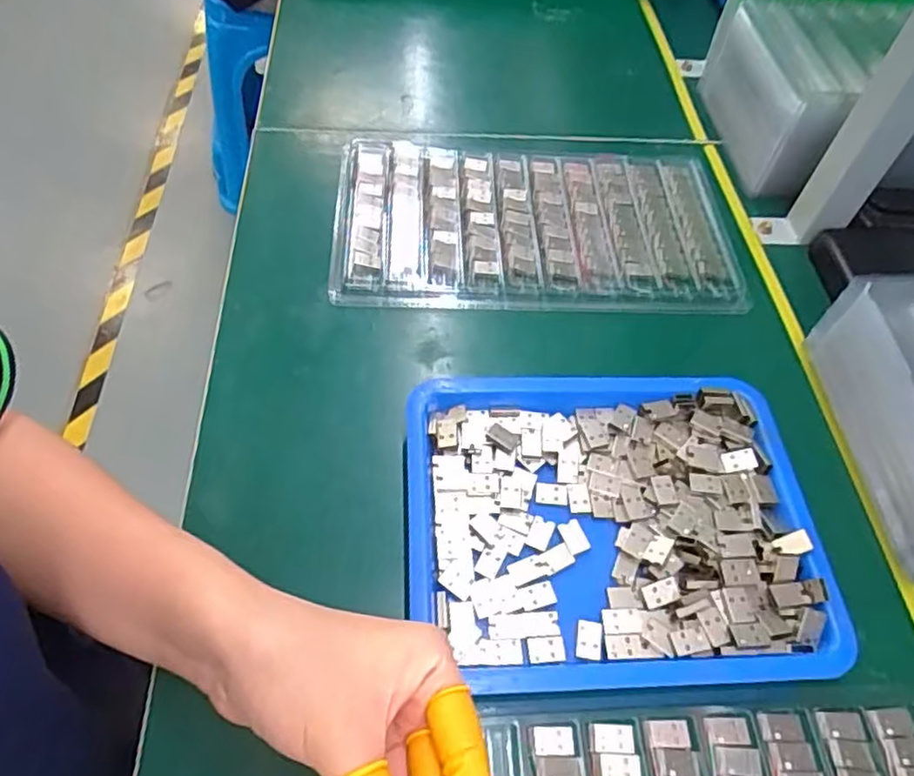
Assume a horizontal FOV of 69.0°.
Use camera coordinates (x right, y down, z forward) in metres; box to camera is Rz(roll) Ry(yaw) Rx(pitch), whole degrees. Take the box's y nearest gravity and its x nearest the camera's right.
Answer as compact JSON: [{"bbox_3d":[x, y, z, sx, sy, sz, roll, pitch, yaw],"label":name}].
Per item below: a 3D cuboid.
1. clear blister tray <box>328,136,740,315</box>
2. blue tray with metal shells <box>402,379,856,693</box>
[{"bbox_3d":[0.058,-0.127,0.509,0.292,0.014,0.165,1,55,-3],"label":"clear blister tray"},{"bbox_3d":[0.084,0.072,0.361,0.208,0.022,0.171,-1,55,-4],"label":"blue tray with metal shells"}]

